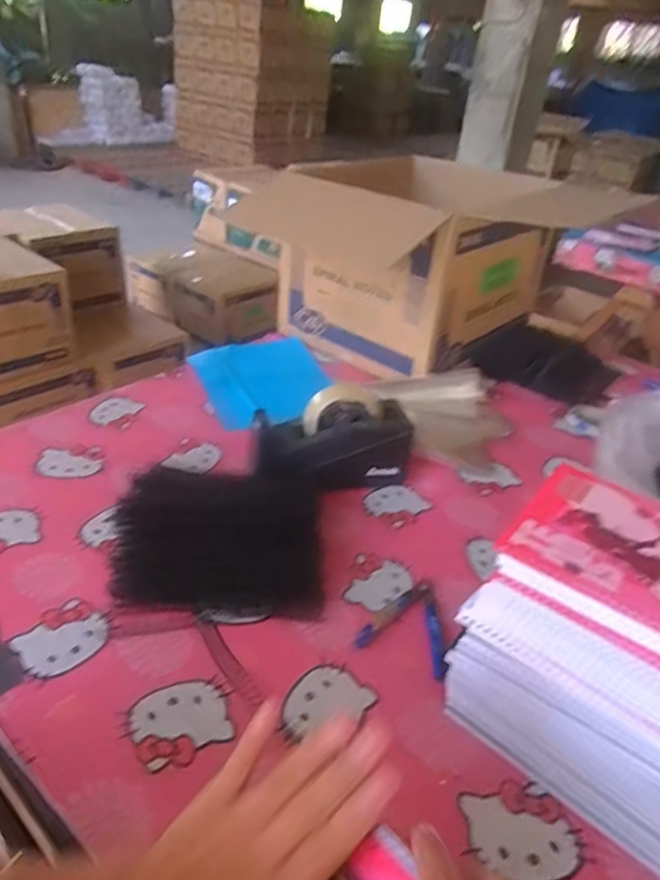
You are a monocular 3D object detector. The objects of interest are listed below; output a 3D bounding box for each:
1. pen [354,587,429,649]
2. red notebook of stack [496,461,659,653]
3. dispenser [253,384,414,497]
[{"bbox_3d":[0.061,0.173,0.607,0.106,0.009,0.017,-23,43,-39],"label":"pen"},{"bbox_3d":[0.237,0.090,0.433,0.197,0.014,0.150,26,37,28],"label":"red notebook of stack"},{"bbox_3d":[0.003,0.008,0.763,0.197,0.114,0.093,-5,34,-18],"label":"dispenser"}]

